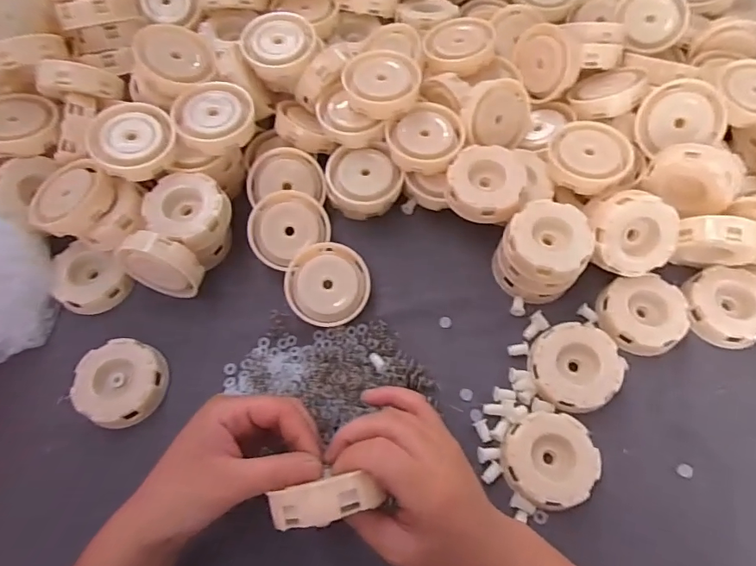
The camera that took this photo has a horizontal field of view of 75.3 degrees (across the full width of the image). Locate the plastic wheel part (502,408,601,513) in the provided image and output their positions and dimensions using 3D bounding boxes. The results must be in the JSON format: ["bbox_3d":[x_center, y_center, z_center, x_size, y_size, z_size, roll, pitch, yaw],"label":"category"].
[{"bbox_3d":[0.124,0.128,0.355,0.063,0.019,0.065,-1,65,1],"label":"plastic wheel part"}]

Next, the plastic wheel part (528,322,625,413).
[{"bbox_3d":[0.153,0.065,0.382,0.064,0.021,0.065,10,66,6],"label":"plastic wheel part"}]

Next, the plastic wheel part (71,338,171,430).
[{"bbox_3d":[-0.207,0.081,0.397,0.065,0.030,0.065,5,65,4],"label":"plastic wheel part"}]

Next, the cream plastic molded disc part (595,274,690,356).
[{"bbox_3d":[0.216,0.026,0.400,0.066,0.016,0.063,-3,65,0],"label":"cream plastic molded disc part"}]

